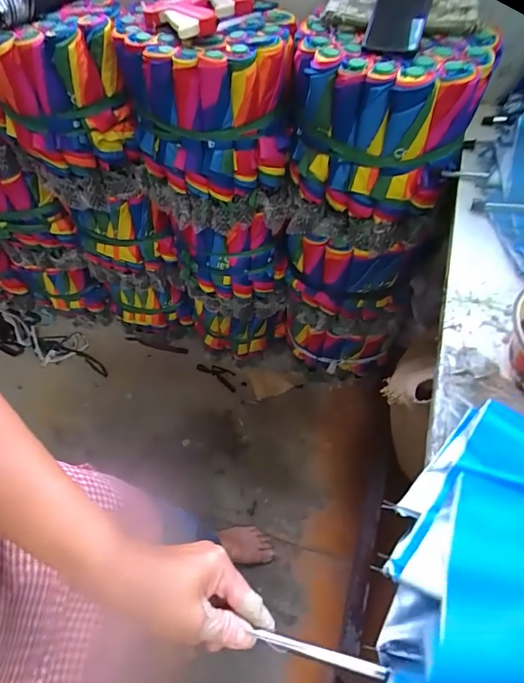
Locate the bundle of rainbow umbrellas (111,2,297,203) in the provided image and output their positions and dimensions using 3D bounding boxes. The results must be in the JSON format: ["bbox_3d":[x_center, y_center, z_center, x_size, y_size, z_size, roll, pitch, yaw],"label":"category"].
[{"bbox_3d":[-0.104,-0.399,0.697,0.299,0.230,0.165,2,57,4],"label":"bundle of rainbow umbrellas"}]

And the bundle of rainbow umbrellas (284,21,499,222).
[{"bbox_3d":[0.166,-0.334,0.636,0.267,0.219,0.140,32,64,22],"label":"bundle of rainbow umbrellas"}]

